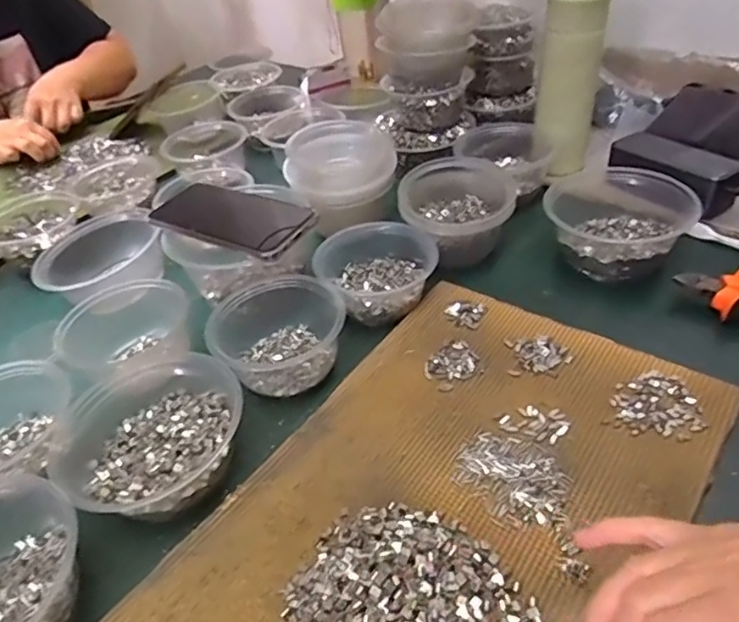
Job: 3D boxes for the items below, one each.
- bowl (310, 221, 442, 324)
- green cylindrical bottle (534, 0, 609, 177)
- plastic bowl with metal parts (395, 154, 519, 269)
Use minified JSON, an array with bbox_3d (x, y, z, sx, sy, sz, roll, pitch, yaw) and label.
[{"bbox_3d":[0.011,-0.045,0.561,0.102,0.050,0.106,-4,41,4],"label":"bowl"},{"bbox_3d":[0.229,-0.261,0.660,0.059,0.192,0.054,-4,41,4],"label":"green cylindrical bottle"},{"bbox_3d":[0.089,-0.110,0.603,0.112,0.064,0.118,-4,41,4],"label":"plastic bowl with metal parts"}]

